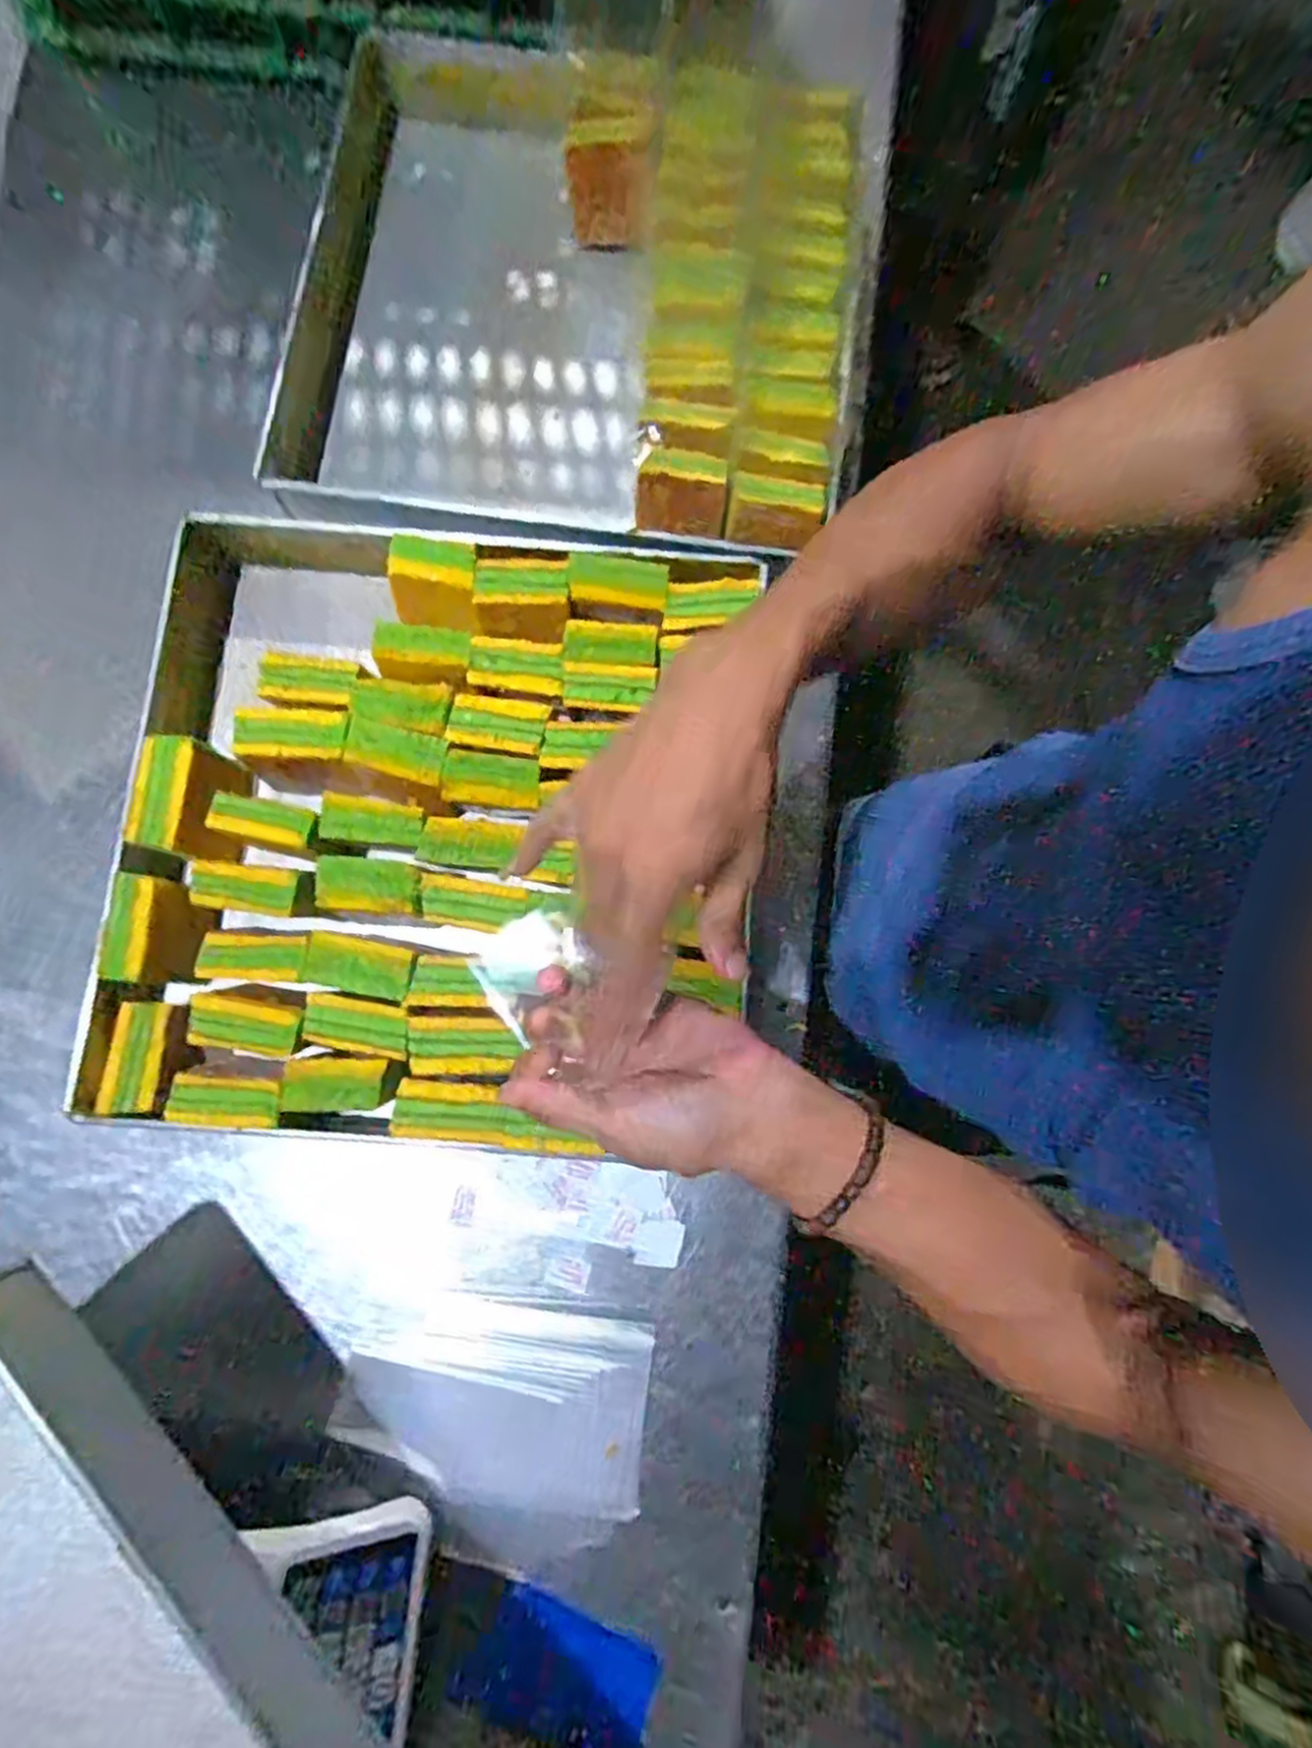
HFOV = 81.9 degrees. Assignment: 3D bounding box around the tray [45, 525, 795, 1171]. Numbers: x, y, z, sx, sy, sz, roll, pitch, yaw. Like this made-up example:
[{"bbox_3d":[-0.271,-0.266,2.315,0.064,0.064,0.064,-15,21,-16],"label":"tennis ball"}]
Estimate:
[{"bbox_3d":[-0.169,-0.039,0.563,0.445,0.075,0.442,5,80,0],"label":"tray"}]

